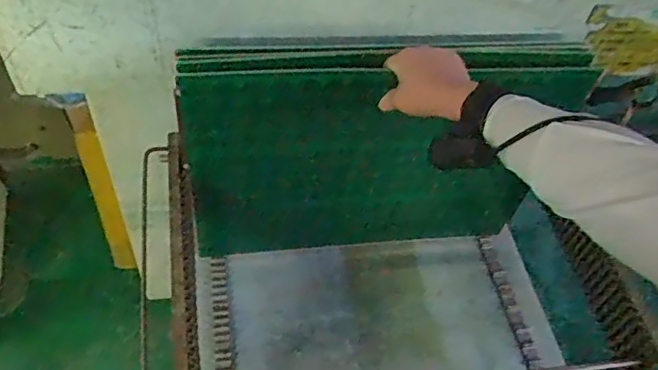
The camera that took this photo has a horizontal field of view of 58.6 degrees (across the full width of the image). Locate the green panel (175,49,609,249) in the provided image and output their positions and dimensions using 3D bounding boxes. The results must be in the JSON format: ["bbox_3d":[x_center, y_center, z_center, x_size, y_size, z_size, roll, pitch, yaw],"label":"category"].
[{"bbox_3d":[0.066,-0.031,0.916,0.550,0.431,0.048,-5,51,-9],"label":"green panel"}]

